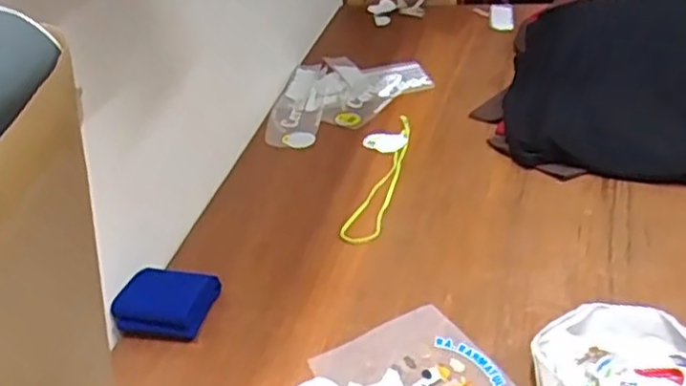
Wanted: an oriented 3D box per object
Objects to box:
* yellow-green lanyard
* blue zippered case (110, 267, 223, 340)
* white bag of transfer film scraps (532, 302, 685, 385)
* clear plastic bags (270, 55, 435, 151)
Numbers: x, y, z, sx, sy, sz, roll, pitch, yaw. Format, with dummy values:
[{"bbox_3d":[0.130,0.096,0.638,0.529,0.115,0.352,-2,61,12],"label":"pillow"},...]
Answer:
[{"bbox_3d":[0.058,-0.038,1.148,0.077,0.013,0.364,4,37,13],"label":"yellow-green lanyard"},{"bbox_3d":[-0.240,0.145,0.930,0.117,0.038,0.118,5,38,15],"label":"blue zippered case"},{"bbox_3d":[0.316,0.196,0.772,0.186,0.049,0.148,9,39,20],"label":"white bag of transfer film scraps"},{"bbox_3d":[-0.022,-0.207,1.390,0.350,0.015,0.260,-28,41,-26],"label":"clear plastic bags"}]

